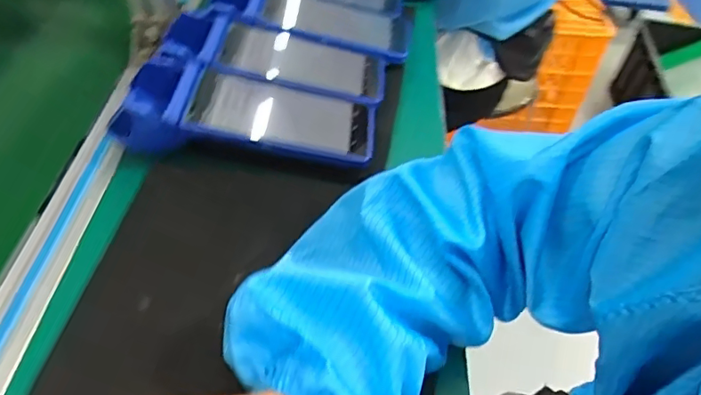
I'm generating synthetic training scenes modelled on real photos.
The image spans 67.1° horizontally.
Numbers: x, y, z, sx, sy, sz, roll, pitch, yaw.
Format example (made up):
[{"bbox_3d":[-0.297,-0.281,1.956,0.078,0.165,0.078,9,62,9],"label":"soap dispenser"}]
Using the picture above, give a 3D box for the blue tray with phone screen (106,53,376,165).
[{"bbox_3d":[-0.089,-0.075,0.470,0.221,0.045,0.082,5,46,-2],"label":"blue tray with phone screen"}]

